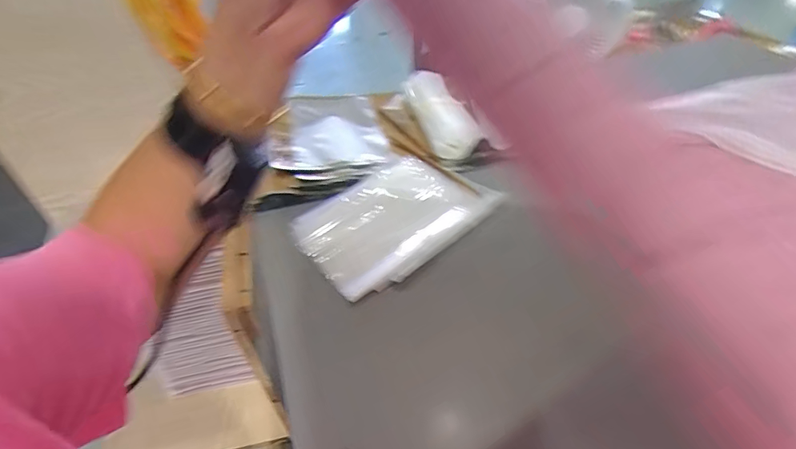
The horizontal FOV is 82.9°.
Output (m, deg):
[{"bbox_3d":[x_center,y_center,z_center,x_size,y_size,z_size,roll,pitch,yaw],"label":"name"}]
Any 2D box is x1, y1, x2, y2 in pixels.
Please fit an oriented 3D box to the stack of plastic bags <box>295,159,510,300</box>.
[{"bbox_3d":[-0.003,-0.012,0.689,0.284,0.030,0.196,-33,50,-26],"label":"stack of plastic bags"}]

